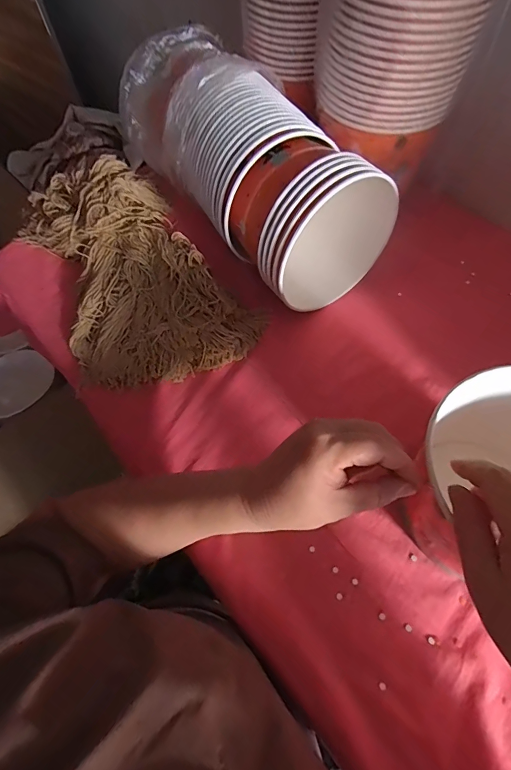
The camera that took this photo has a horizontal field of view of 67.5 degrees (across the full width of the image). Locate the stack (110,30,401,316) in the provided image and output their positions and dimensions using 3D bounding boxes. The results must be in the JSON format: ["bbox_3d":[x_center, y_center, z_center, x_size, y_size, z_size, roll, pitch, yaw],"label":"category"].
[{"bbox_3d":[-0.020,-0.286,0.502,0.158,0.166,0.395,-32,65,-14],"label":"stack"}]

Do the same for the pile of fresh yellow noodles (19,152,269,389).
[{"bbox_3d":[-0.176,-0.161,0.506,0.215,0.063,0.395,-31,65,-13],"label":"pile of fresh yellow noodles"}]

